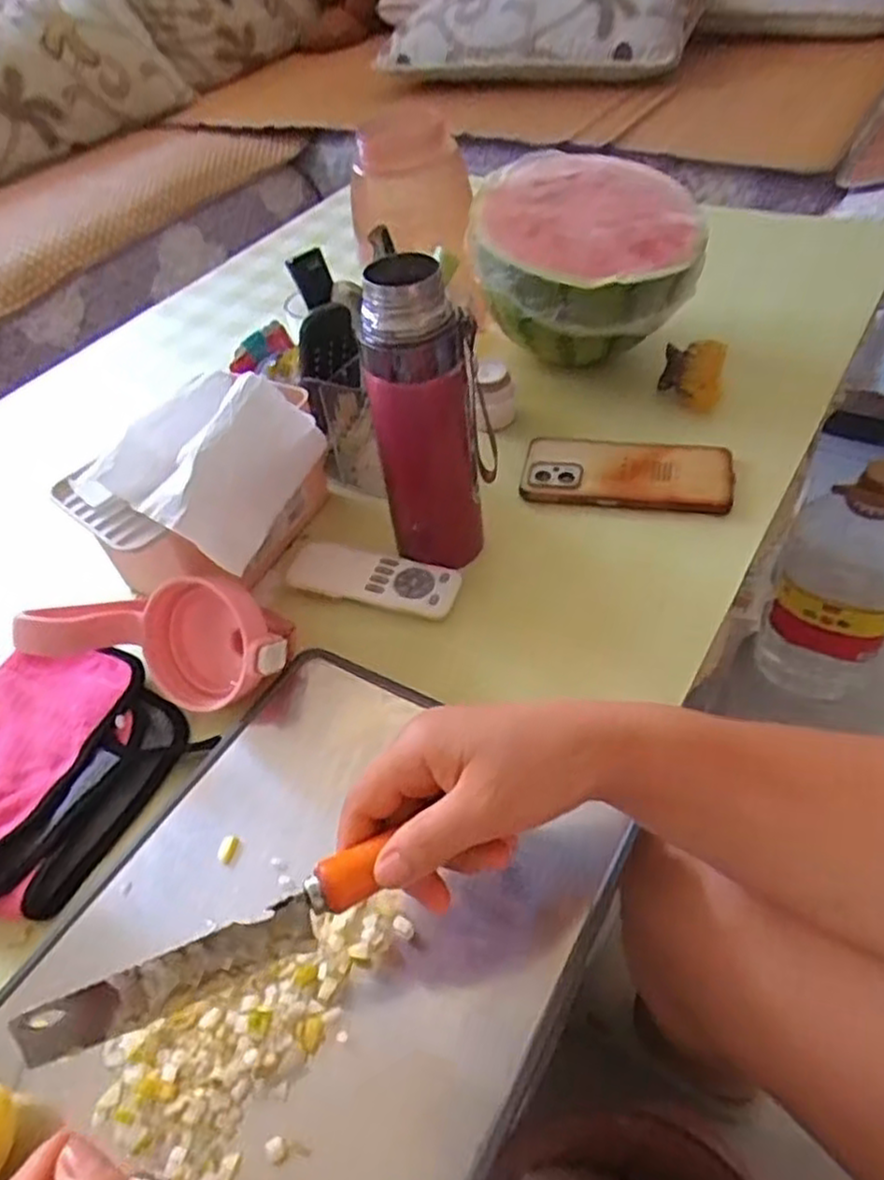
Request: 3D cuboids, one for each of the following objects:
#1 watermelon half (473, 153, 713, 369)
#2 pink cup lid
[{"bbox_3d":[0.131,-0.291,0.668,0.188,0.133,0.170,4,48,11],"label":"watermelon half"},{"bbox_3d":[-0.176,0.032,0.478,0.154,0.071,0.061,1,48,8],"label":"pink cup lid"}]

